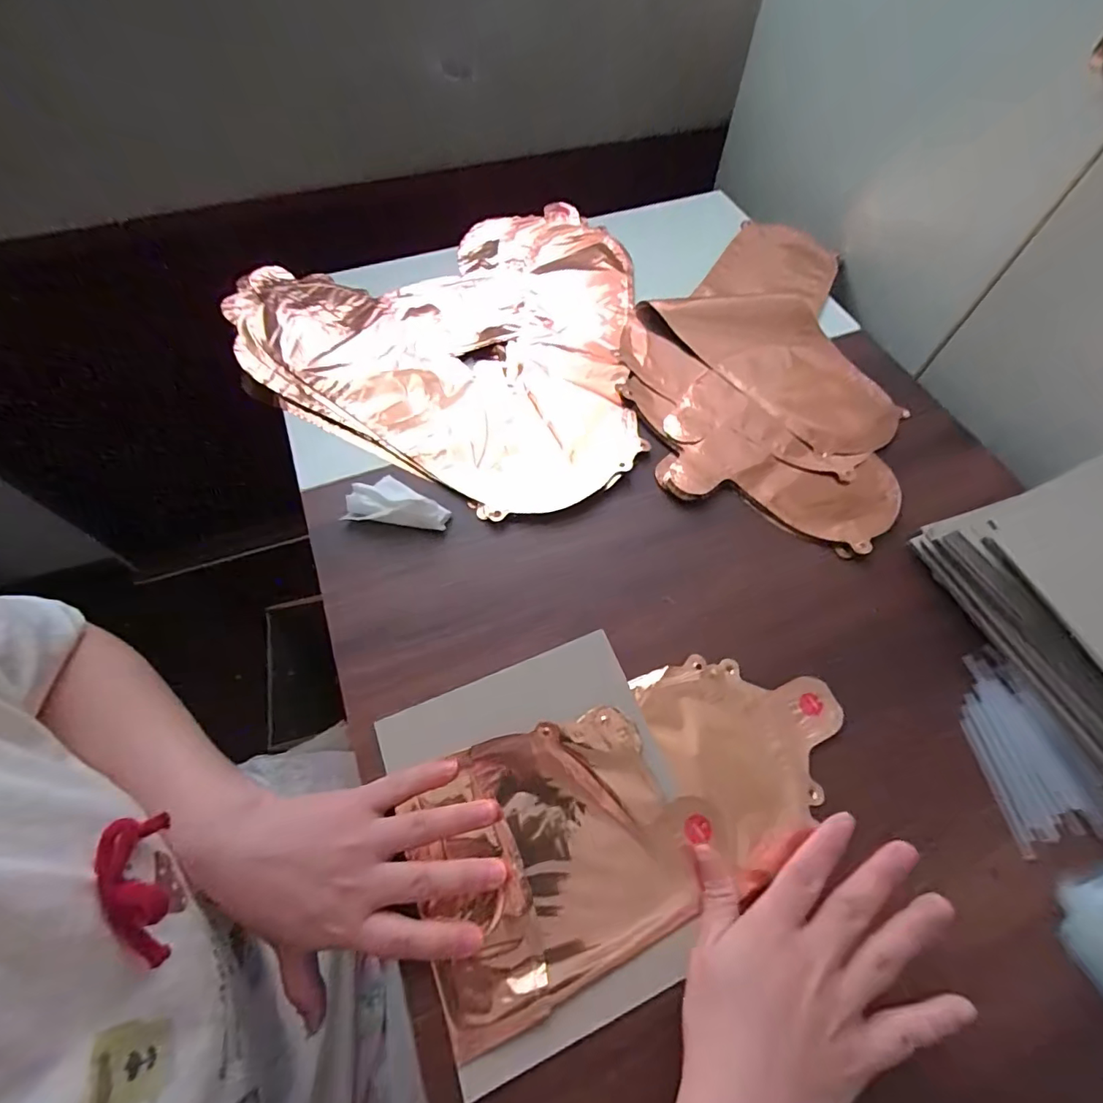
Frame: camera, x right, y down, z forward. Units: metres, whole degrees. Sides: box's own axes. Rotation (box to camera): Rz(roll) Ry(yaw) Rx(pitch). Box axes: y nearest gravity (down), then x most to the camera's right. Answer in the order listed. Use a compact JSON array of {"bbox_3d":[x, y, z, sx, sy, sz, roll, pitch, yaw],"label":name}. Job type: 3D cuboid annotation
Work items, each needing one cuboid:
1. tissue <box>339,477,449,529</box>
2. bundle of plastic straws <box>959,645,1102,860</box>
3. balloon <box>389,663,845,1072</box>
[{"bbox_3d":[-0.121,-0.042,0.402,0.079,0.019,0.040,5,62,2],"label":"tissue"},{"bbox_3d":[0.303,0.123,0.328,0.063,0.008,0.113,-6,62,-4],"label":"bundle of plastic straws"},{"bbox_3d":[0.057,0.153,0.311,0.273,0.009,0.131,-20,64,-12],"label":"balloon"}]

